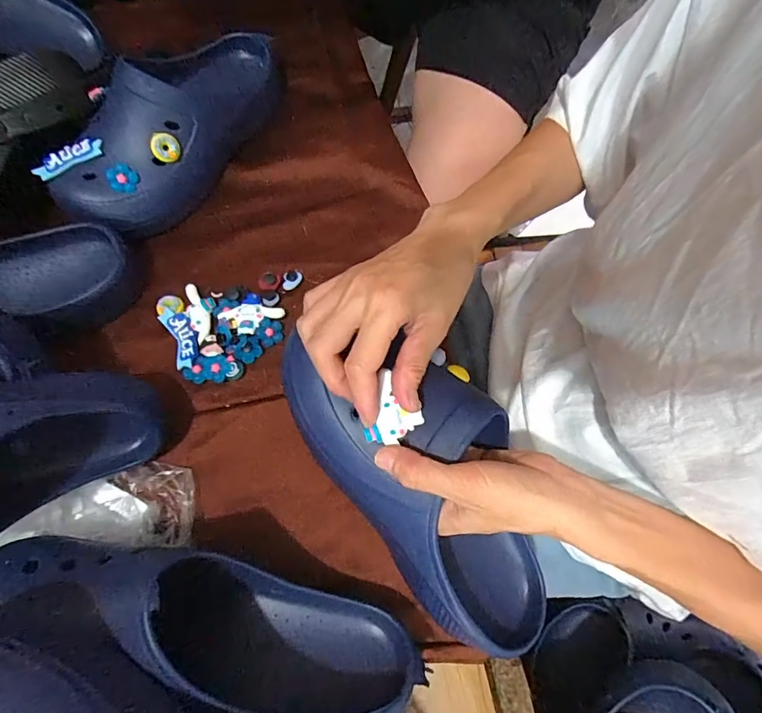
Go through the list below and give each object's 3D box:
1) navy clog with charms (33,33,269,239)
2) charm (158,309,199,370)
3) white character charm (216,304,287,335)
[{"bbox_3d":[-0.198,-0.234,0.419,0.107,0.086,0.265,32,75,8],"label":"navy clog with charms"},{"bbox_3d":[-0.182,-0.018,0.390,0.023,0.004,0.057,-26,75,-9],"label":"charm"},{"bbox_3d":[-0.120,-0.035,0.394,0.057,0.009,0.029,6,73,1],"label":"white character charm"}]

